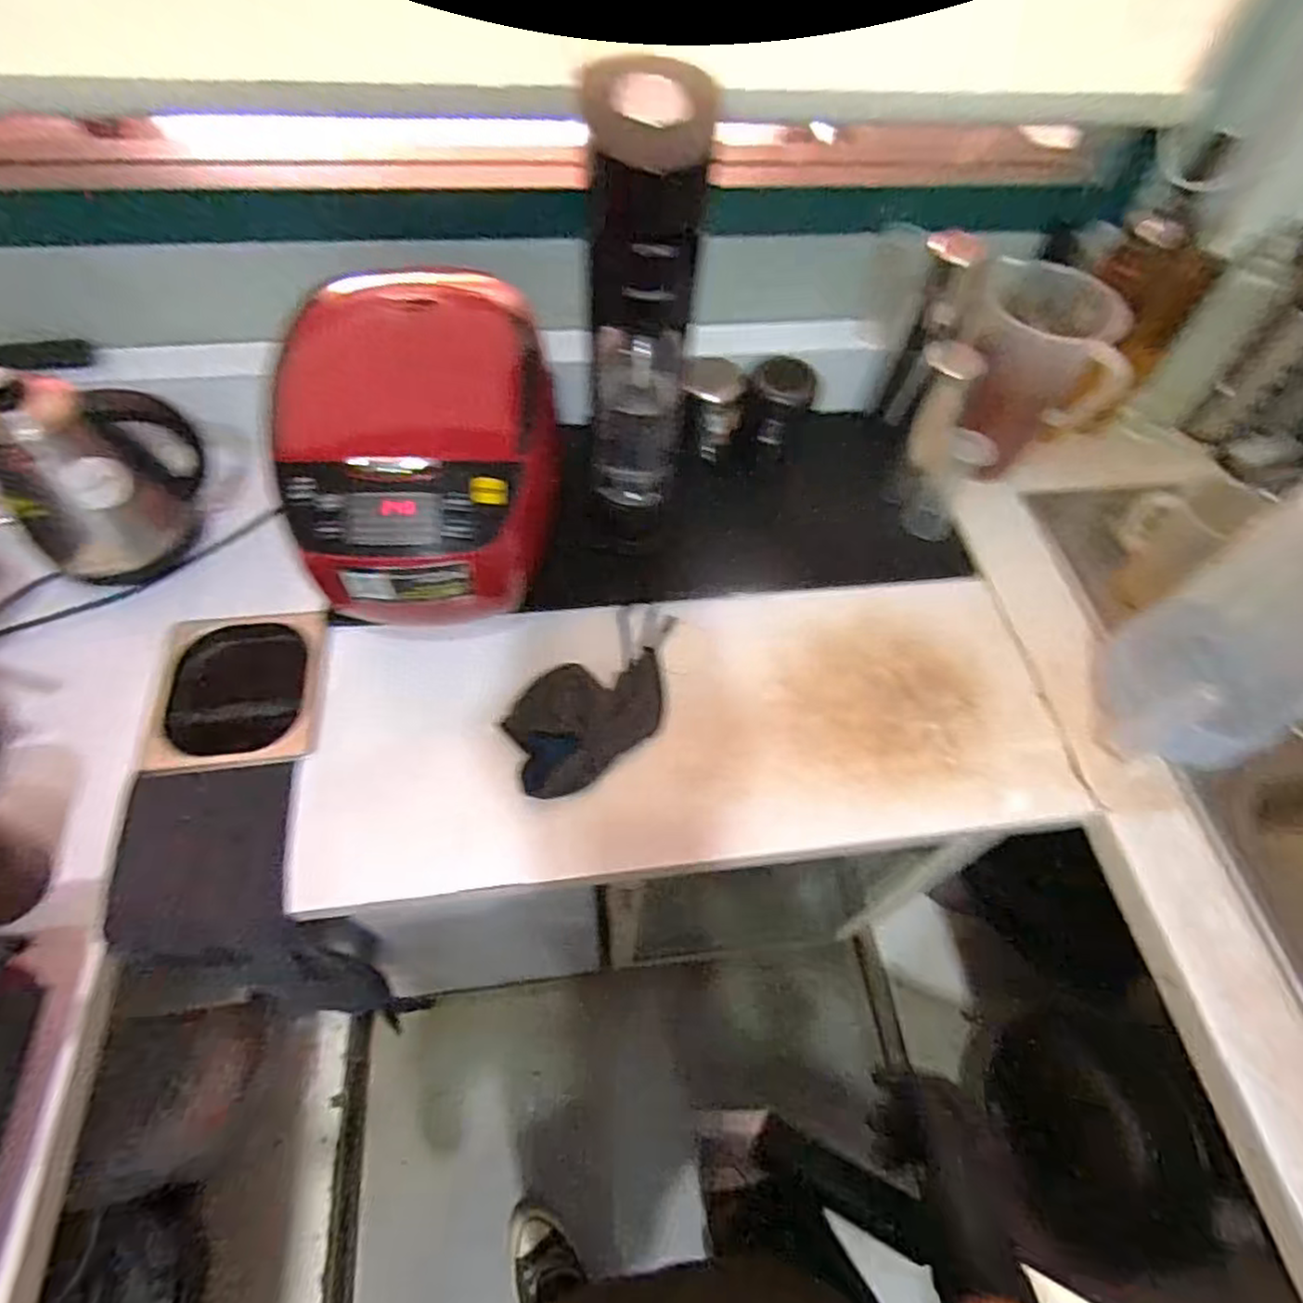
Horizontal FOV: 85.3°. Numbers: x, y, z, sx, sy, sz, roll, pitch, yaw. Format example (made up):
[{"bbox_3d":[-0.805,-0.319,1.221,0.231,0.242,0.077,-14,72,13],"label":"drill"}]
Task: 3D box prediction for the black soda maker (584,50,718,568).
[{"bbox_3d":[-0.011,-0.290,0.713,0.099,0.463,0.104,3,59,-3],"label":"black soda maker"}]

